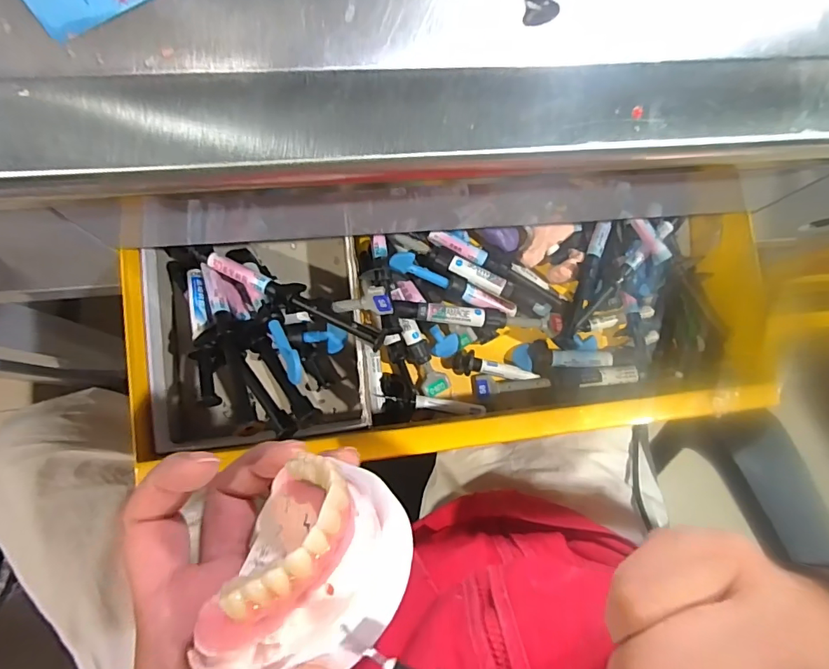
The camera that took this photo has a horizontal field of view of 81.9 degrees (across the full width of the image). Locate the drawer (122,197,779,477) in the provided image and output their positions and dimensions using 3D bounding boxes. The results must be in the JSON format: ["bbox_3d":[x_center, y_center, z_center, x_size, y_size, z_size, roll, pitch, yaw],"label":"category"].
[{"bbox_3d":[0.037,-0.005,0.323,0.409,0.067,0.187,-4,81,-7],"label":"drawer"}]

